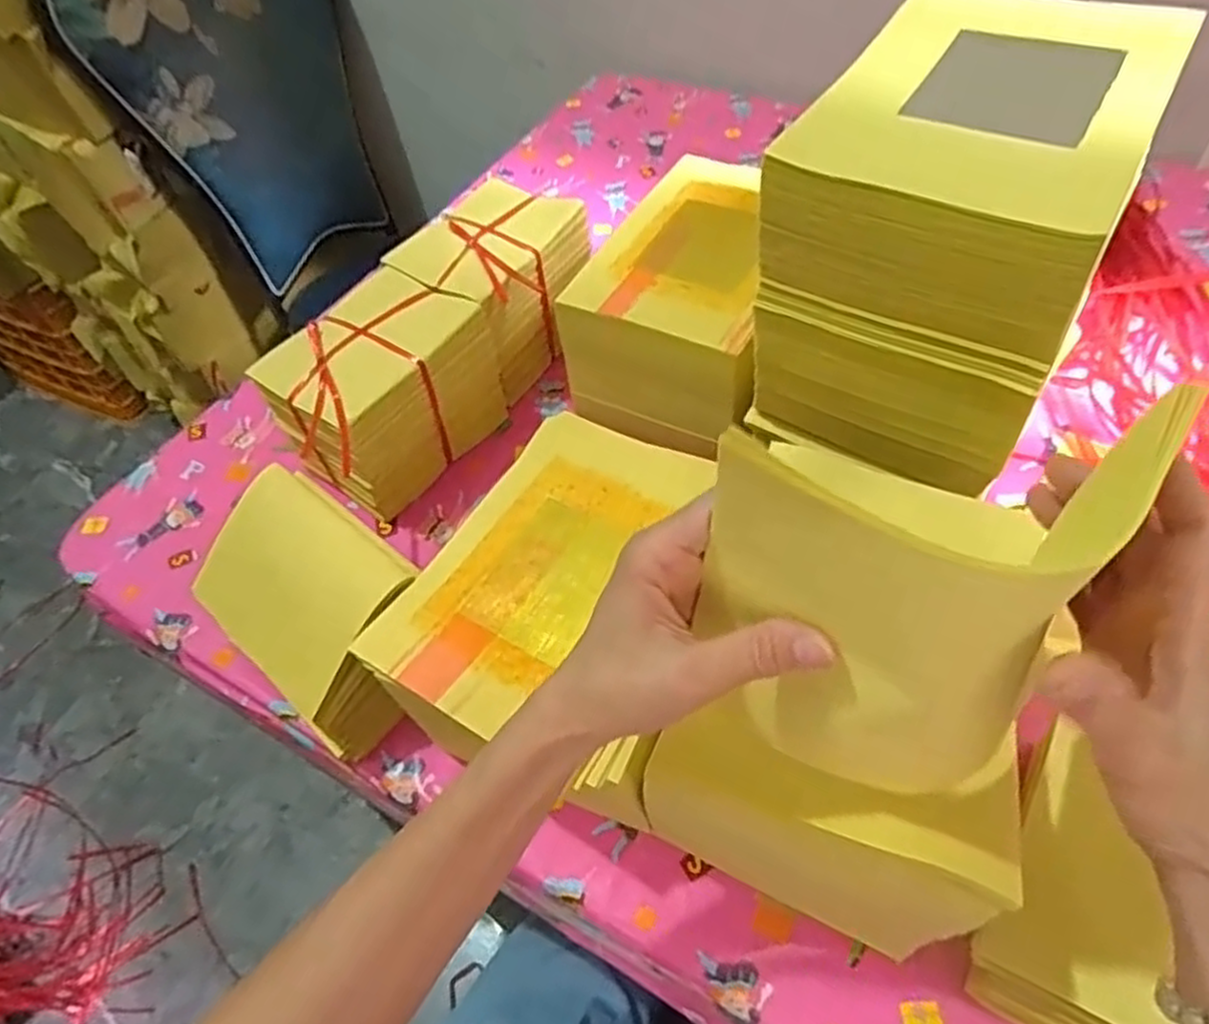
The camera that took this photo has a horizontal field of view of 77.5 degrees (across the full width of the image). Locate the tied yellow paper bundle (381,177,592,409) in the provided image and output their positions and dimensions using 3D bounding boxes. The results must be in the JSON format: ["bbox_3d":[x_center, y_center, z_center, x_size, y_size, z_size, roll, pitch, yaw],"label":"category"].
[{"bbox_3d":[-0.100,-0.218,0.733,0.121,0.126,0.161,28,61,24],"label":"tied yellow paper bundle"}]

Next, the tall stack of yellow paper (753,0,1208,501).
[{"bbox_3d":[0.219,-0.174,0.475,0.157,0.182,0.230,25,59,22],"label":"tall stack of yellow paper"}]

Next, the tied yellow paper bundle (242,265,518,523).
[{"bbox_3d":[-0.185,-0.105,0.661,0.124,0.130,0.178,30,61,25],"label":"tied yellow paper bundle"}]

